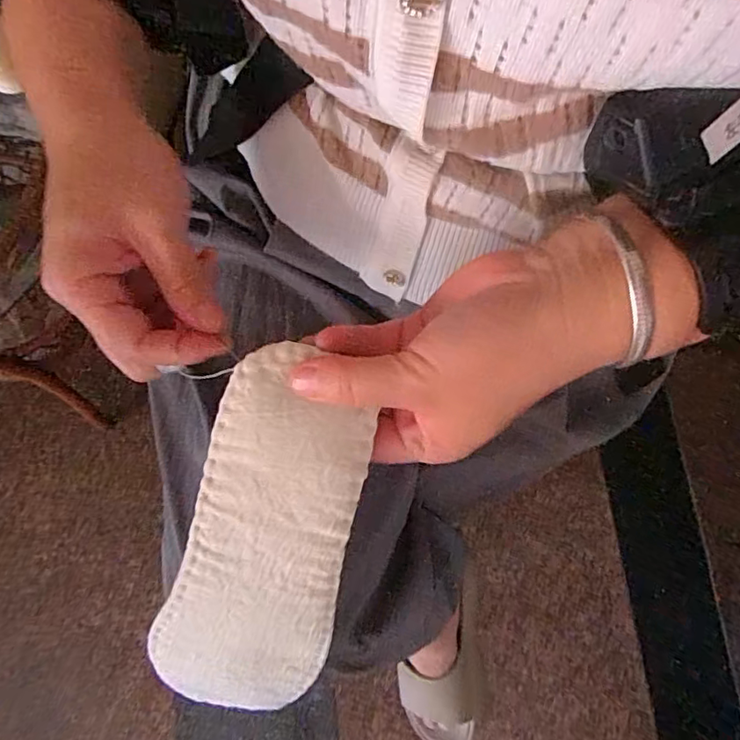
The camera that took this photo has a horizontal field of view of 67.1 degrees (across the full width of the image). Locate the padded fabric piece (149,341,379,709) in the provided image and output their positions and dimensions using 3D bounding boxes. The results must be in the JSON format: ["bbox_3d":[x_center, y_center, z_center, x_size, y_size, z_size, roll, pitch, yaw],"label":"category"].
[{"bbox_3d":[-0.051,0.089,0.257,0.076,0.023,0.200,16,111,3],"label":"padded fabric piece"}]

